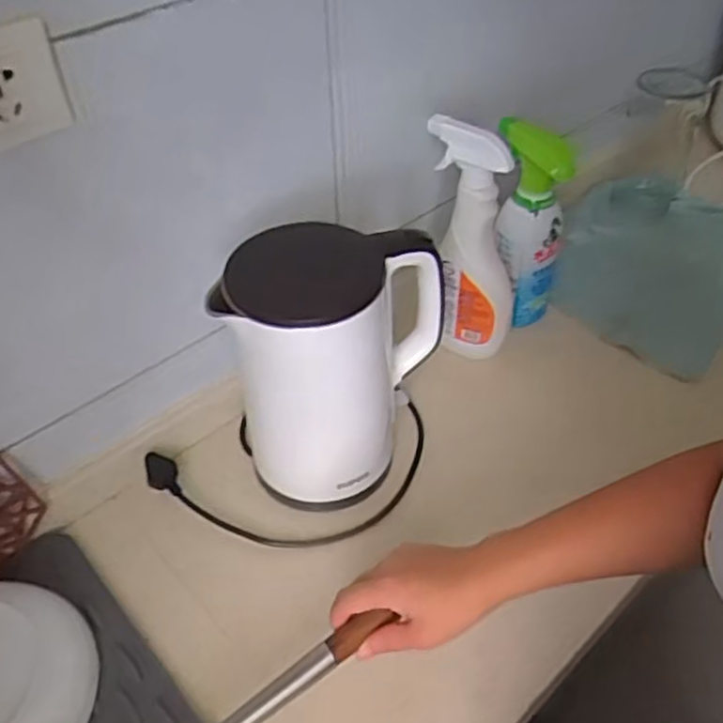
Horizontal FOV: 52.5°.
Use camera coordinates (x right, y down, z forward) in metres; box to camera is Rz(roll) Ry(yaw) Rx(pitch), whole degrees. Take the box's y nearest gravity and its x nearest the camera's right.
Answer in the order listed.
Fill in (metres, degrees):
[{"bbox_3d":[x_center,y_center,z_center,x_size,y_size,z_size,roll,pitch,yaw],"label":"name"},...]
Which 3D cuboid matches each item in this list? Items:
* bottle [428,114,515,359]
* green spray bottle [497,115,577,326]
[{"bbox_3d":[0.116,-0.121,0.777,0.103,0.255,0.059,7,46,8],"label":"bottle"},{"bbox_3d":[0.185,-0.155,0.834,0.061,0.219,0.085,-28,51,-25],"label":"green spray bottle"}]

